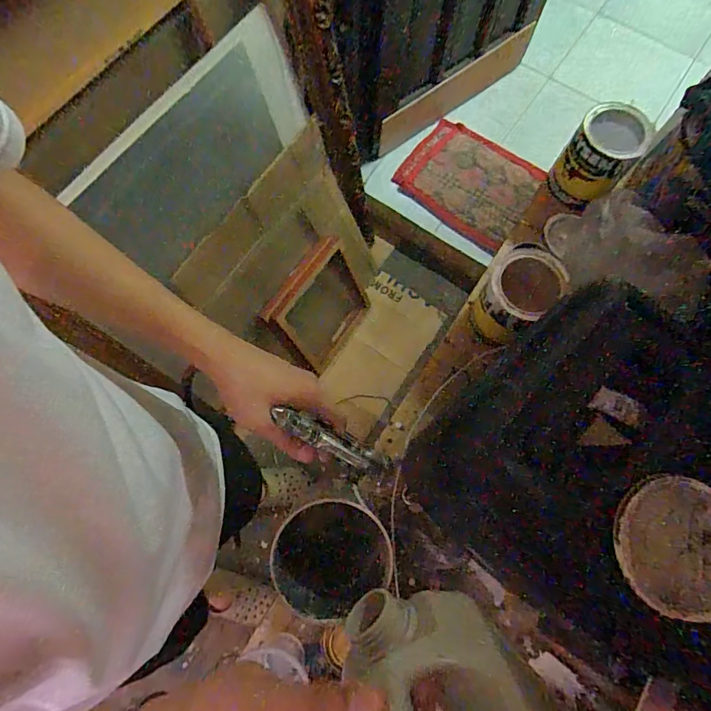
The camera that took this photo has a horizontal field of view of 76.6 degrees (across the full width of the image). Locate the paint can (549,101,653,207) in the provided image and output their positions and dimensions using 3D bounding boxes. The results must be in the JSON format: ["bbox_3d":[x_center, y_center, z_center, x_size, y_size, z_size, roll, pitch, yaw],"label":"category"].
[{"bbox_3d":[0.405,-0.330,0.757,0.098,0.134,0.105,0,73,-1],"label":"paint can"}]

